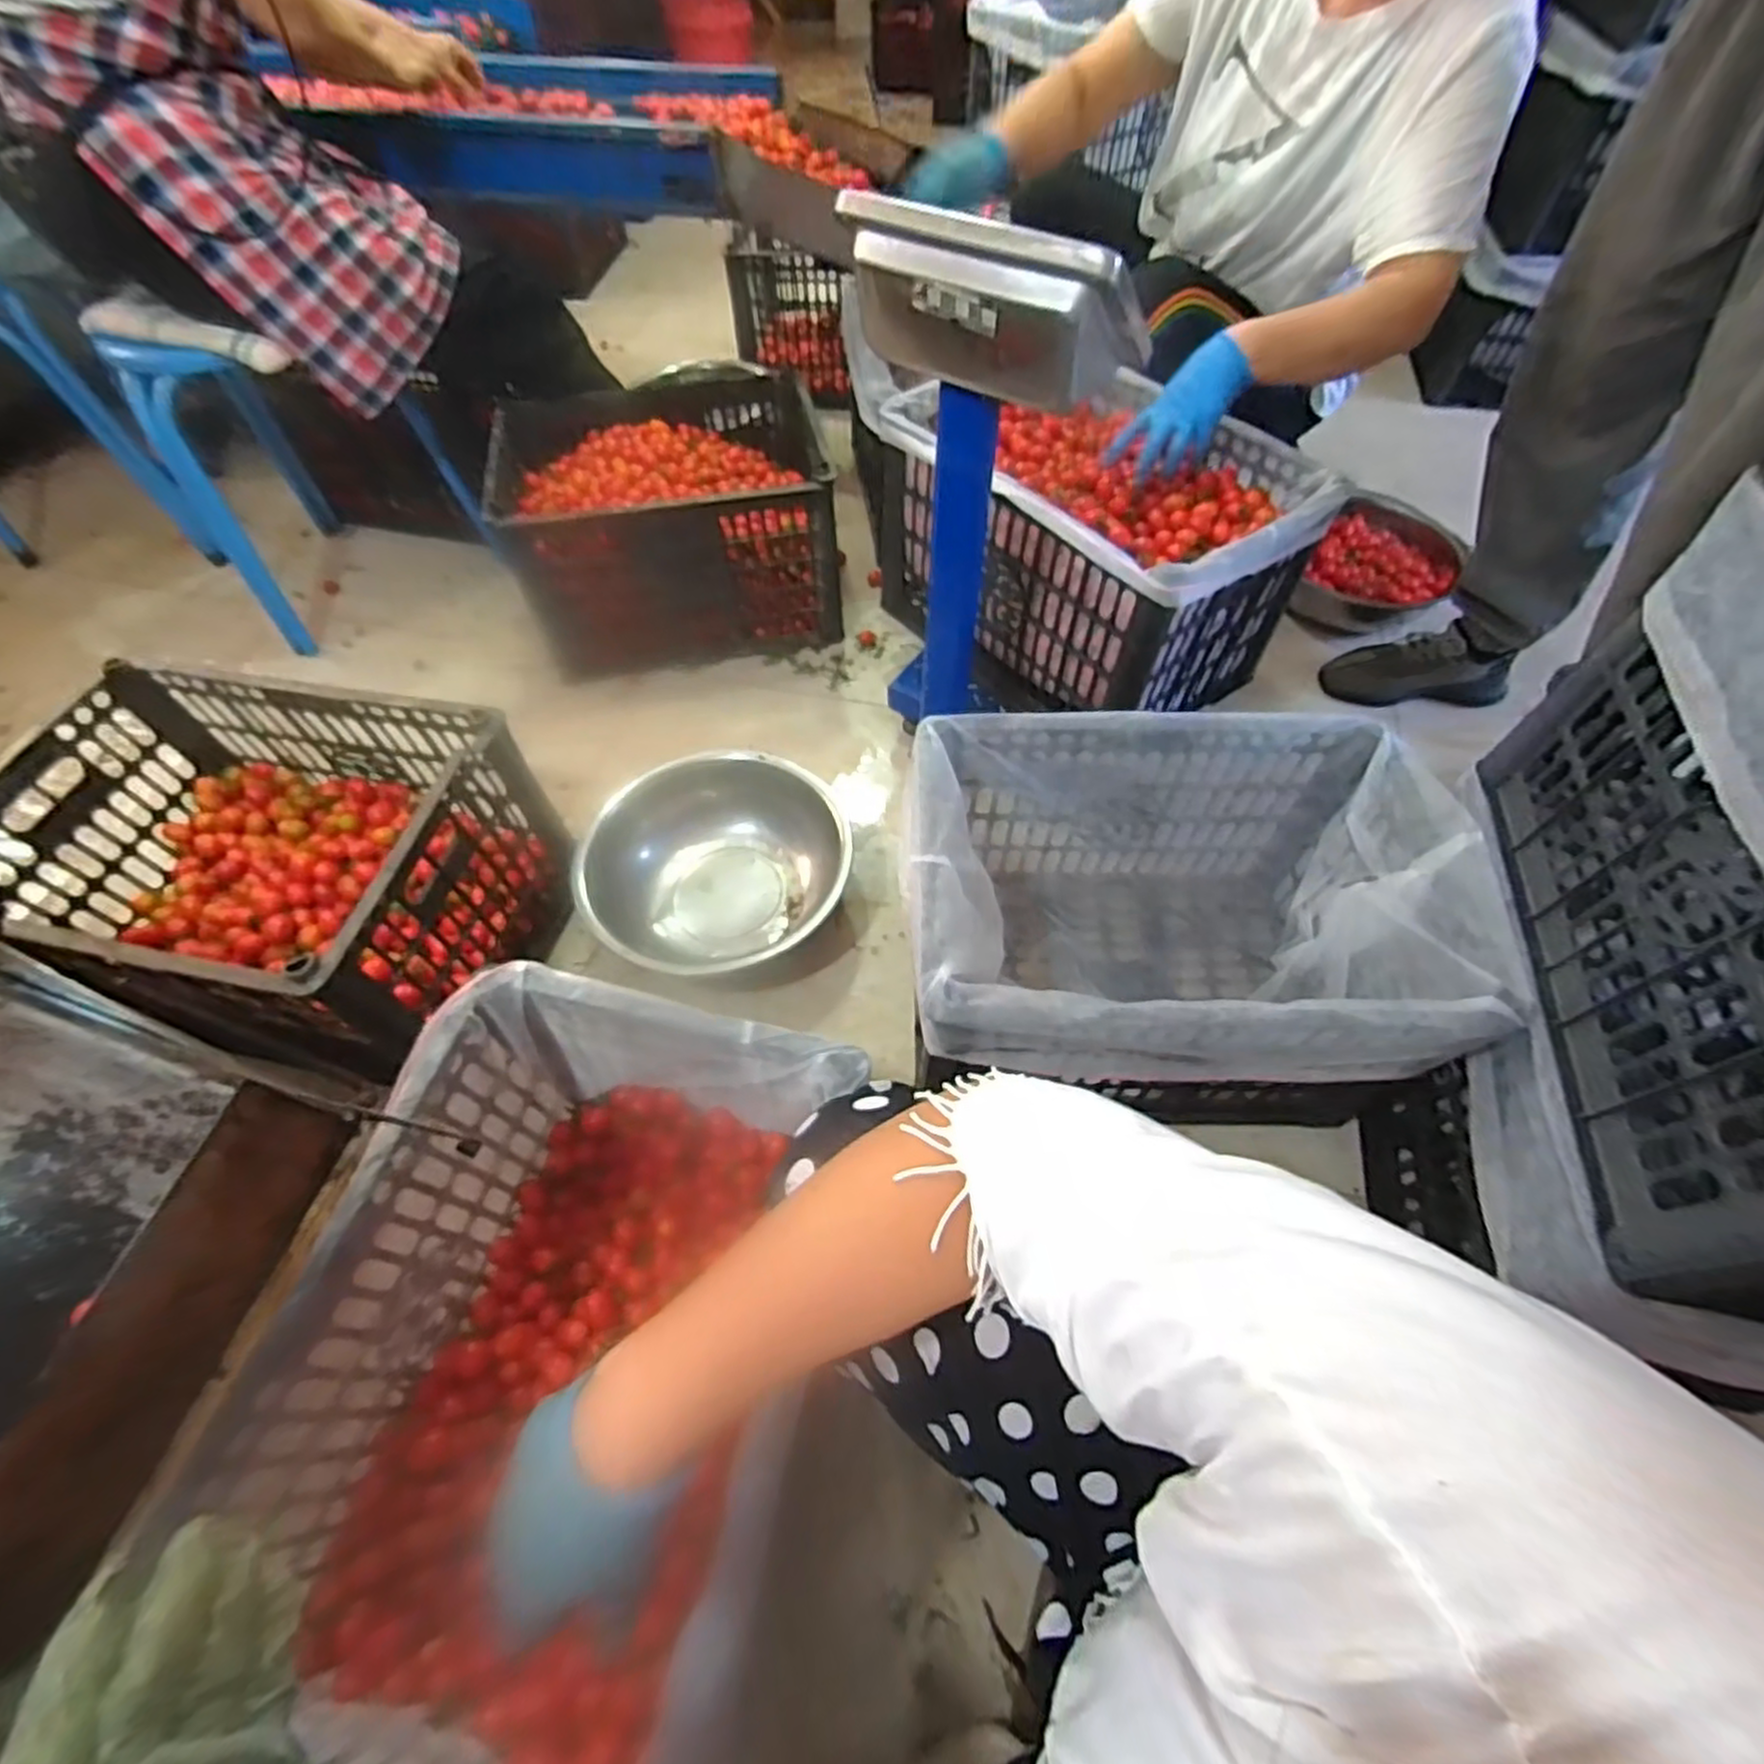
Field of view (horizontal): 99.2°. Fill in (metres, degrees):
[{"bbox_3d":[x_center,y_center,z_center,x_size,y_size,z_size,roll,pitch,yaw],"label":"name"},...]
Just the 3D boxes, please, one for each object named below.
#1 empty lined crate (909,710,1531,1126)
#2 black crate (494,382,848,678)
[{"bbox_3d":[0.286,0.046,0.798,0.499,0.281,0.331,0,56,1],"label":"empty lined crate"},{"bbox_3d":[-0.335,-0.586,1.236,0.475,0.266,0.366,-13,57,-8],"label":"black crate"}]

